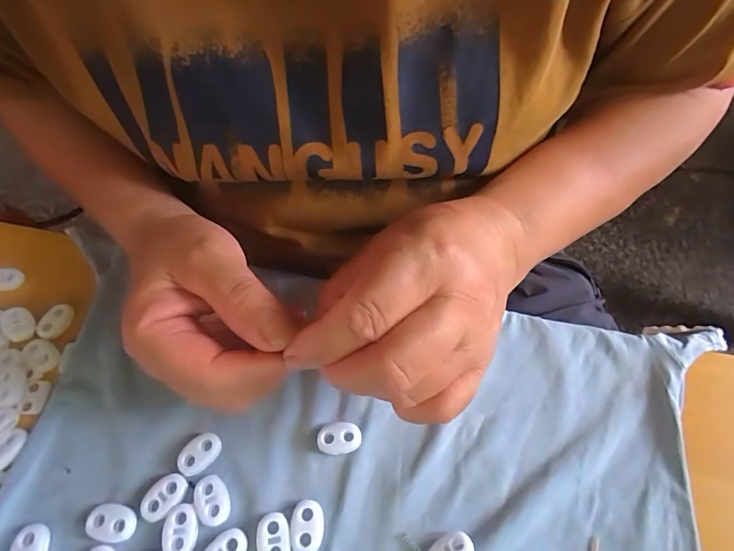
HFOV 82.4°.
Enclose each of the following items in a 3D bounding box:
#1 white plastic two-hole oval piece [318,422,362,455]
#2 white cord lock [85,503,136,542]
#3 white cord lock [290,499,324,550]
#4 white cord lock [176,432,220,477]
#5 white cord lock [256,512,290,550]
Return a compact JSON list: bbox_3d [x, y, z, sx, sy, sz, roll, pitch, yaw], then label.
[{"bbox_3d":[-0.014,0.085,0.218,0.022,0.006,0.015,-4,59,-5],"label":"white plastic two-hole oval piece"},{"bbox_3d":[-0.120,0.116,0.197,0.022,0.005,0.015,8,59,3],"label":"white cord lock"},{"bbox_3d":[-0.028,0.119,0.198,0.015,0.004,0.022,-4,59,-5],"label":"white cord lock"},{"bbox_3d":[-0.085,0.091,0.213,0.015,0.005,0.022,35,64,18],"label":"white cord lock"},{"bbox_3d":[-0.043,0.123,0.194,0.015,0.005,0.022,-7,60,-6],"label":"white cord lock"}]

